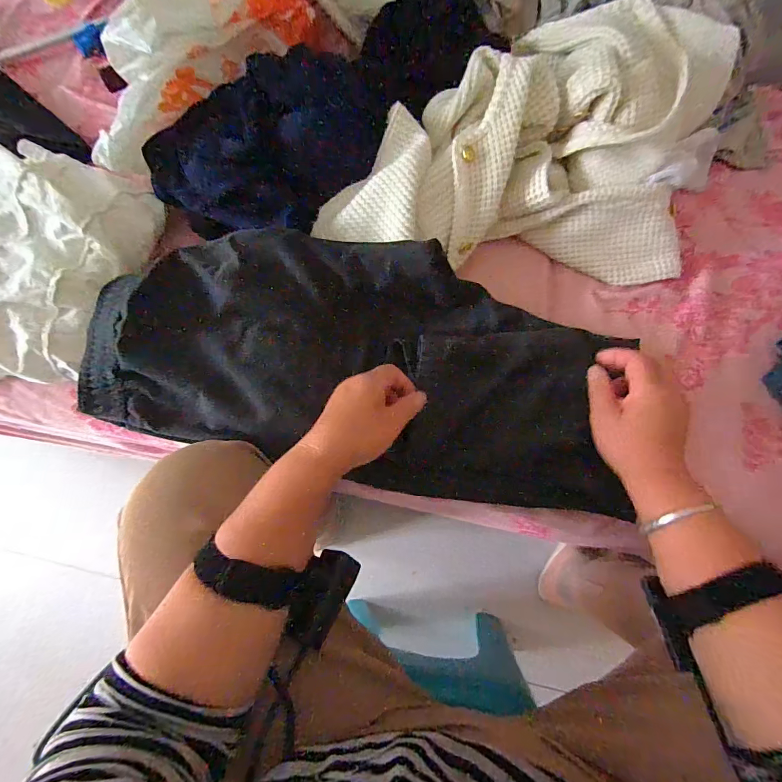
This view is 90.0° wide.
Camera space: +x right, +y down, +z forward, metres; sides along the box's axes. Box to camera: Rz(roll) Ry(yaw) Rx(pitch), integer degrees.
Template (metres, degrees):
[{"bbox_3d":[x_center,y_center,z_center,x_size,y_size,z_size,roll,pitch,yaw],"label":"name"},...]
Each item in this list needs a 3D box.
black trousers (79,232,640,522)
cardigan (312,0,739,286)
[{"bbox_3d":[-0.026,-0.033,0.428,0.560,0.078,0.240,12,71,-4],"label":"black trousers"},{"bbox_3d":[0.160,-0.302,0.476,0.456,0.129,0.338,6,71,1],"label":"cardigan"}]

